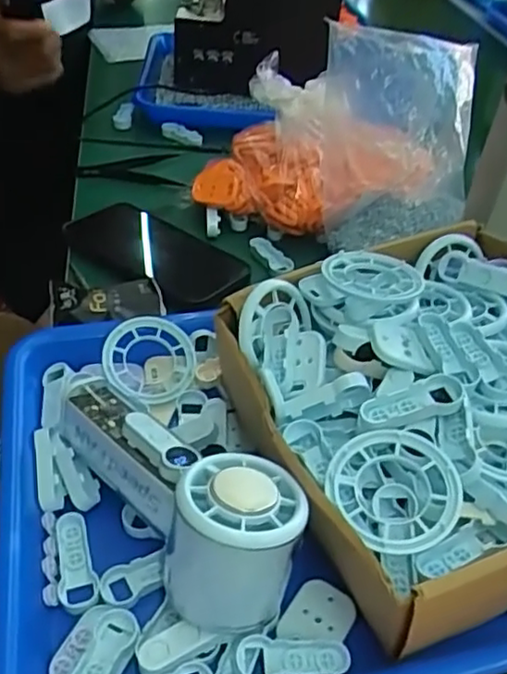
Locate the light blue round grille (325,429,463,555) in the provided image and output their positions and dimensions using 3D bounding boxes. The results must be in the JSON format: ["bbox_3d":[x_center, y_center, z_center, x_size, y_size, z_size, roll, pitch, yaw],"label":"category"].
[{"bbox_3d":[0.062,0.069,0.285,0.055,0.017,0.055,-2,52,3],"label":"light blue round grille"}]

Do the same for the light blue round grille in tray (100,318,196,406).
[{"bbox_3d":[-0.066,0.015,0.408,0.056,0.011,0.056,5,72,-15],"label":"light blue round grille in tray"}]

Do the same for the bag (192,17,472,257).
[{"bbox_3d":[0.072,-0.166,0.514,0.208,0.157,0.103,14,43,9],"label":"bag"}]

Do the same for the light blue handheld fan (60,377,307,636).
[{"bbox_3d":[-0.036,0.068,0.315,0.064,0.068,0.164,-25,50,-30],"label":"light blue handheld fan"}]

